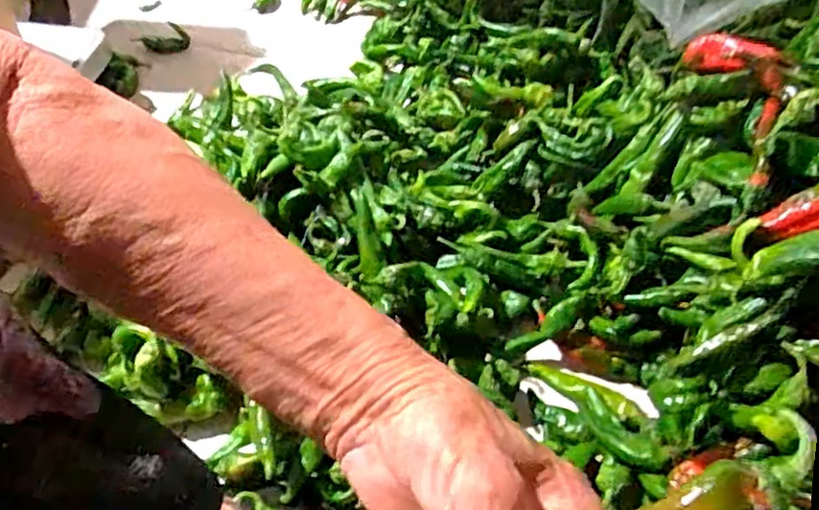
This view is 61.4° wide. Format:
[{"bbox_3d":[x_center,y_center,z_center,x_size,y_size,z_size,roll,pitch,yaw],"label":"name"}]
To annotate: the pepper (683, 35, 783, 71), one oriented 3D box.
[{"bbox_3d":[0.272,-0.175,0.596,0.031,0.021,0.078,-41,37,-24],"label":"pepper"}]

